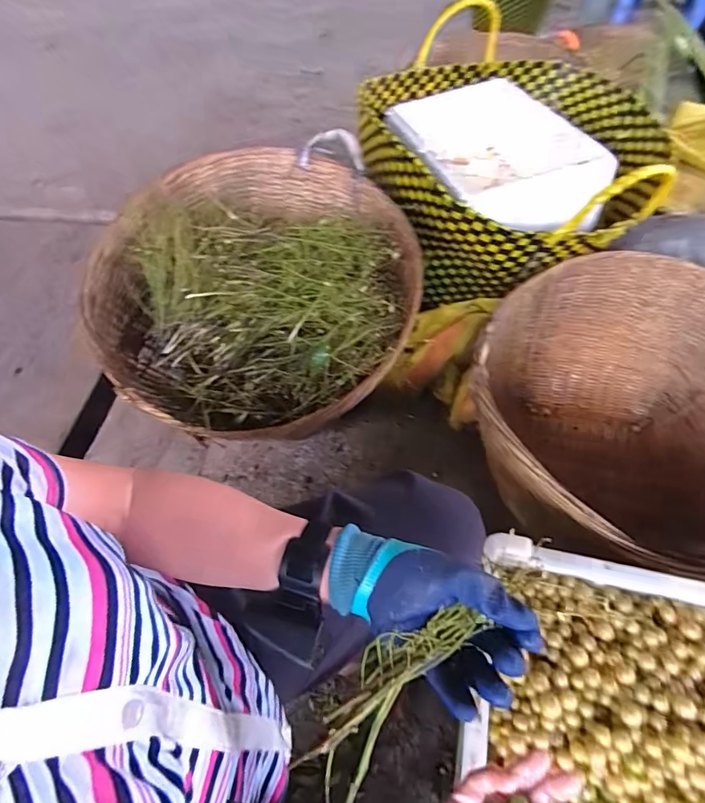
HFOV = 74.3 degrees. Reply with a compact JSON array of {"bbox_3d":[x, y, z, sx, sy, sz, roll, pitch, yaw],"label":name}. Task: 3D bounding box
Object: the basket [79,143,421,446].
[{"bbox_3d":[-0.165,-0.191,0.872,0.562,0.230,0.562,0,71,-1],"label":"basket"}]

